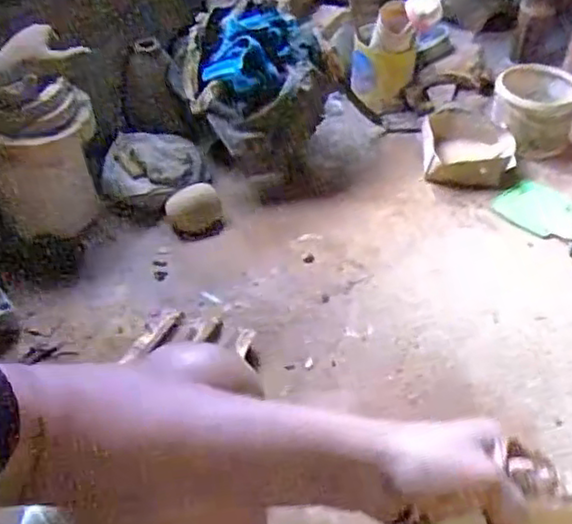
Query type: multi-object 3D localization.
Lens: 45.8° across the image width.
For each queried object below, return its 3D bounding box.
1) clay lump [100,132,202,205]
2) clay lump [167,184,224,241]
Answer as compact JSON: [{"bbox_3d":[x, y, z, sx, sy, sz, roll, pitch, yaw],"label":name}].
[{"bbox_3d":[-0.272,-0.206,1.397,0.203,0.077,0.162,-6,43,-5],"label":"clay lump"},{"bbox_3d":[-0.178,-0.098,1.337,0.104,0.073,0.084,-24,48,-23],"label":"clay lump"}]

